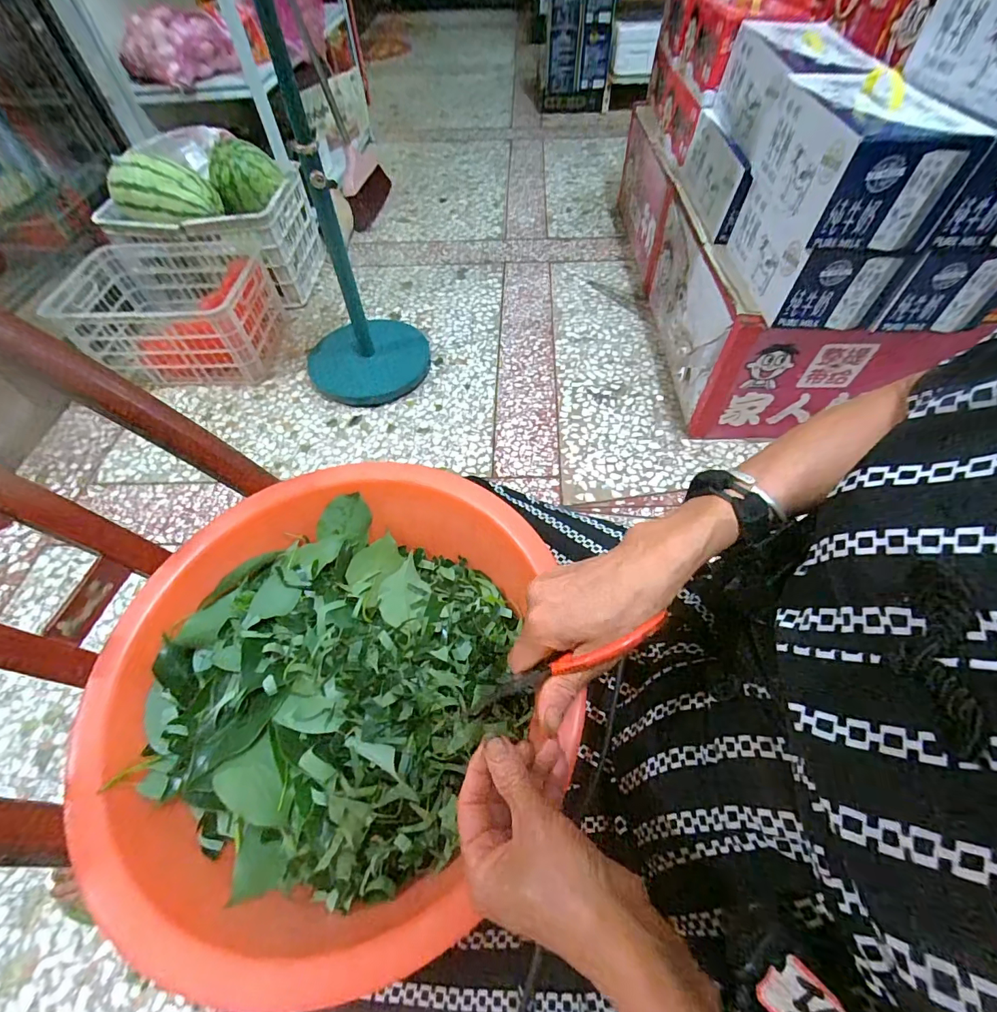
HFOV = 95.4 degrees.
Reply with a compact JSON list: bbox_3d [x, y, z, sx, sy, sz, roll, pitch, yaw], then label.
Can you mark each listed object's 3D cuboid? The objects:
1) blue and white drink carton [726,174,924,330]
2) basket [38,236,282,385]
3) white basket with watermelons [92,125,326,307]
[{"bbox_3d":[0.573,-0.473,0.840,0.184,0.132,0.295,2,56,3],"label":"blue and white drink carton"},{"bbox_3d":[-0.894,-0.527,1.254,0.495,0.211,0.358,-4,55,-1],"label":"basket"},{"bbox_3d":[-0.836,-0.837,1.348,0.525,0.358,0.340,-10,56,-5],"label":"white basket with watermelons"}]

